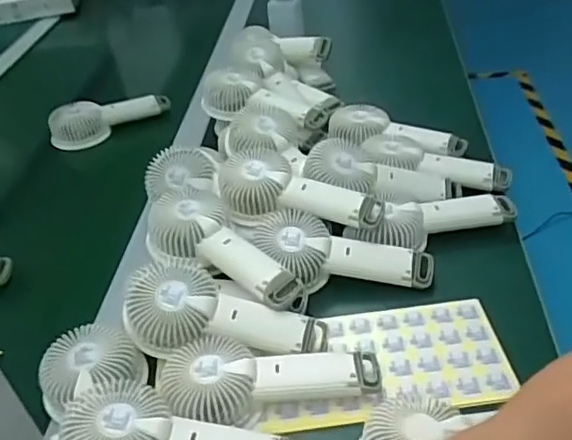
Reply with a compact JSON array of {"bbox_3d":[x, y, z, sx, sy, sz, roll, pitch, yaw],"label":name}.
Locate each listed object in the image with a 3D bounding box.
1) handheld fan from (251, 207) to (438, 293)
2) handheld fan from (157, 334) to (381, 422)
[{"bbox_3d":[0.055,0.043,0.601,0.181,0.046,0.079,13,41,3],"label":"handheld fan"},{"bbox_3d":[-0.020,0.130,0.499,0.185,0.033,0.077,-5,38,1],"label":"handheld fan"}]

